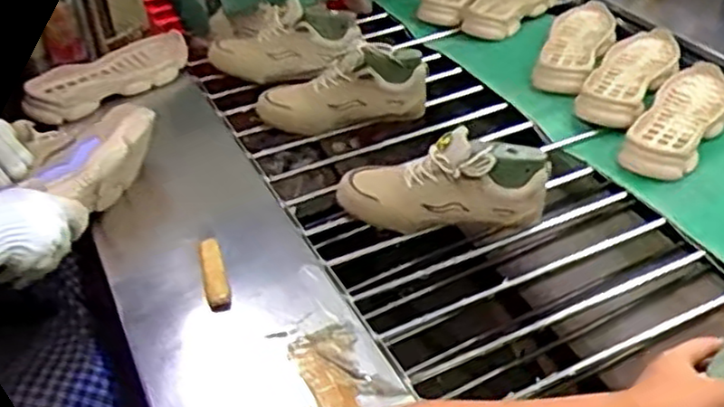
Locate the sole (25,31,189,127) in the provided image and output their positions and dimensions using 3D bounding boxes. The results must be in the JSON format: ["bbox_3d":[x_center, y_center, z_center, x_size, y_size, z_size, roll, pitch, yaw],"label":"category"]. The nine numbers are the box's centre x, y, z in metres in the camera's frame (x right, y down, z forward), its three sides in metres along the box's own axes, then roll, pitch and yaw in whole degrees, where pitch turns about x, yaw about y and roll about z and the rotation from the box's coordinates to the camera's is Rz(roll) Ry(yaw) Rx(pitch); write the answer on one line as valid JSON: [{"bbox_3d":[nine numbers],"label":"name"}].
[{"bbox_3d":[-0.409,-0.201,1.168,0.270,0.050,0.091,-34,80,-28],"label":"sole"}]

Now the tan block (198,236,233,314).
[{"bbox_3d":[-0.172,0.082,0.832,0.028,0.015,0.090,-13,73,-8],"label":"tan block"}]

